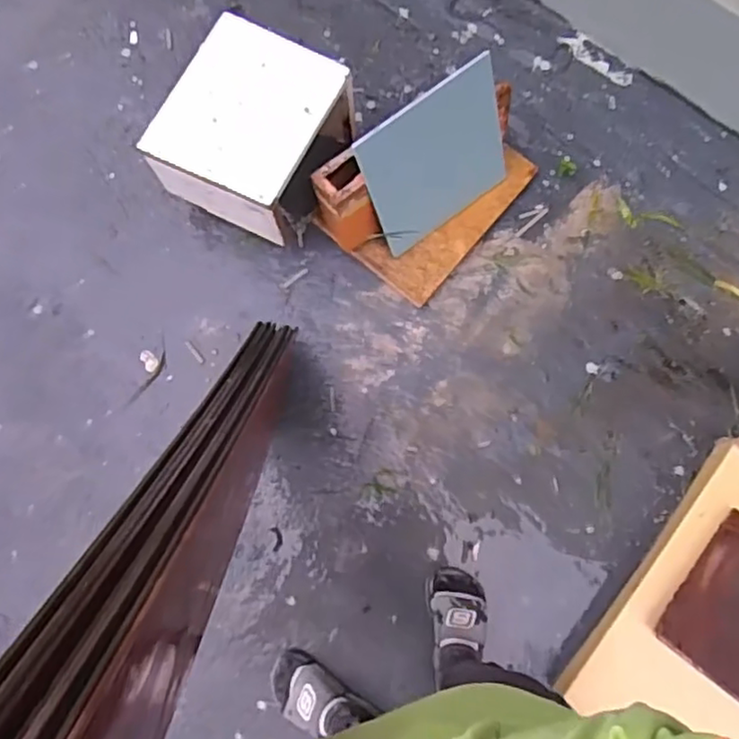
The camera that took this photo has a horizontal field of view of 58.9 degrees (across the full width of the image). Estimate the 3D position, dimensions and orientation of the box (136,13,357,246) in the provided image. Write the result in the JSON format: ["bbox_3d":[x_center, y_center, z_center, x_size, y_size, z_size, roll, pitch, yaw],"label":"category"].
[{"bbox_3d":[-0.219,-0.451,1.287,0.287,0.233,0.320,26,83,3],"label":"box"}]

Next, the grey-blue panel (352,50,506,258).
[{"bbox_3d":[0.130,-0.393,1.243,0.296,0.277,0.015,-38,51,-6],"label":"grey-blue panel"}]

